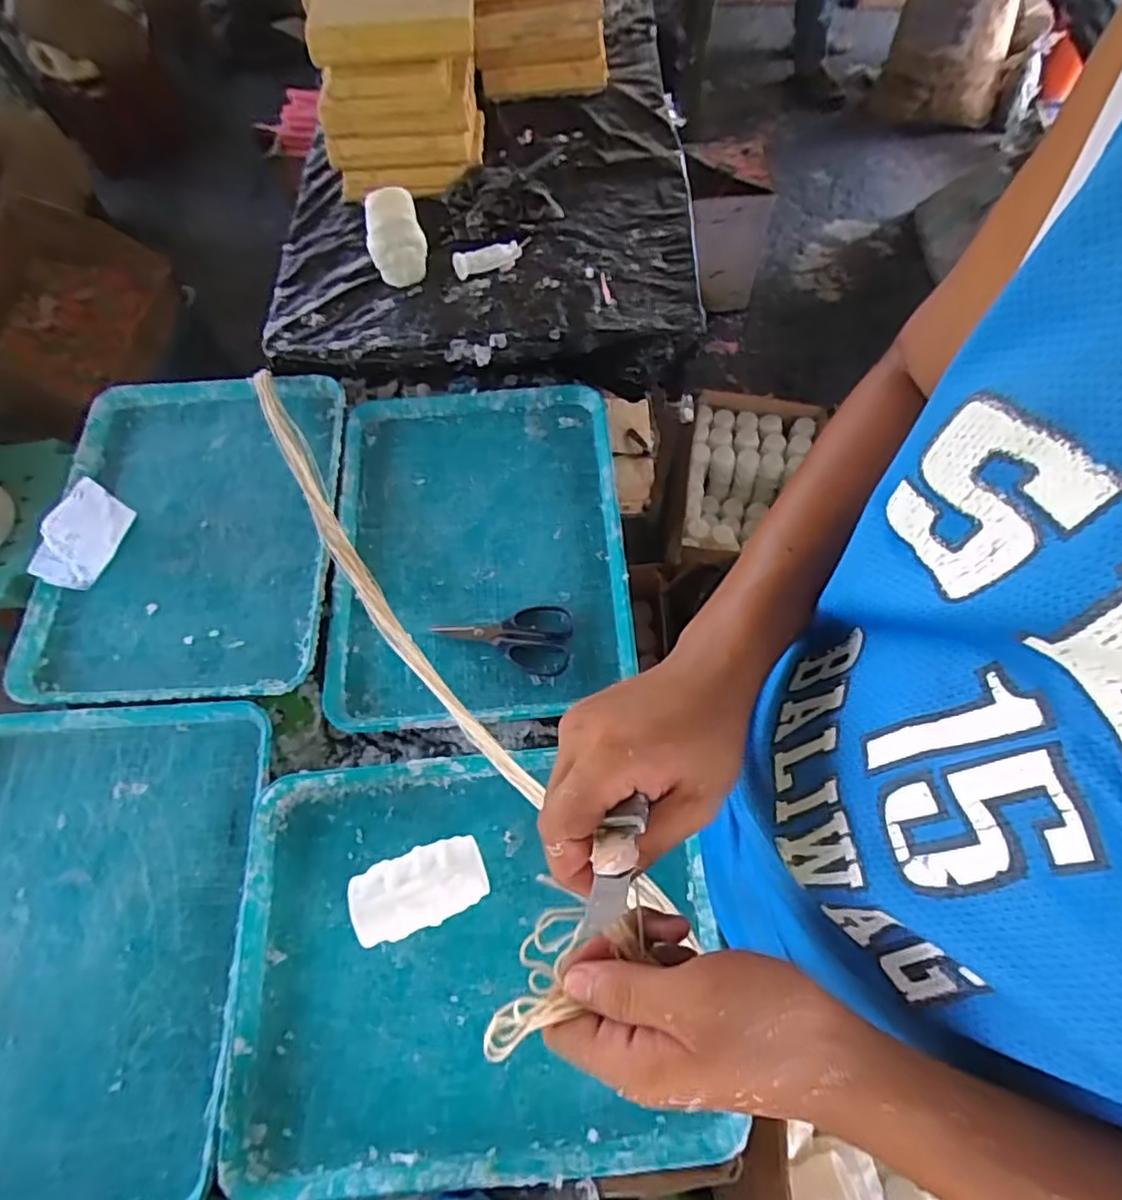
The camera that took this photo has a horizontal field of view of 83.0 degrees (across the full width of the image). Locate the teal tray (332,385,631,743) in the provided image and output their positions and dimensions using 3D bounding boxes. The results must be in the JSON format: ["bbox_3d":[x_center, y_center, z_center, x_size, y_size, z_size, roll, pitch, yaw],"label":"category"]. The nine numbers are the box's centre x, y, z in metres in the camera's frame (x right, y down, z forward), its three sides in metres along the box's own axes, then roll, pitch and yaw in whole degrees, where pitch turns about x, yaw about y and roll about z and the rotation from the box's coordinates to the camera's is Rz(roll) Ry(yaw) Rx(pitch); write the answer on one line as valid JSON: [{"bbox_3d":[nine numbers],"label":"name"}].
[{"bbox_3d":[-0.098,-0.070,0.766,0.337,0.027,0.428,-4,67,0],"label":"teal tray"}]

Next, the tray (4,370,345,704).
[{"bbox_3d":[-0.448,-0.090,0.778,0.332,0.025,0.422,-3,67,1],"label":"tray"}]

